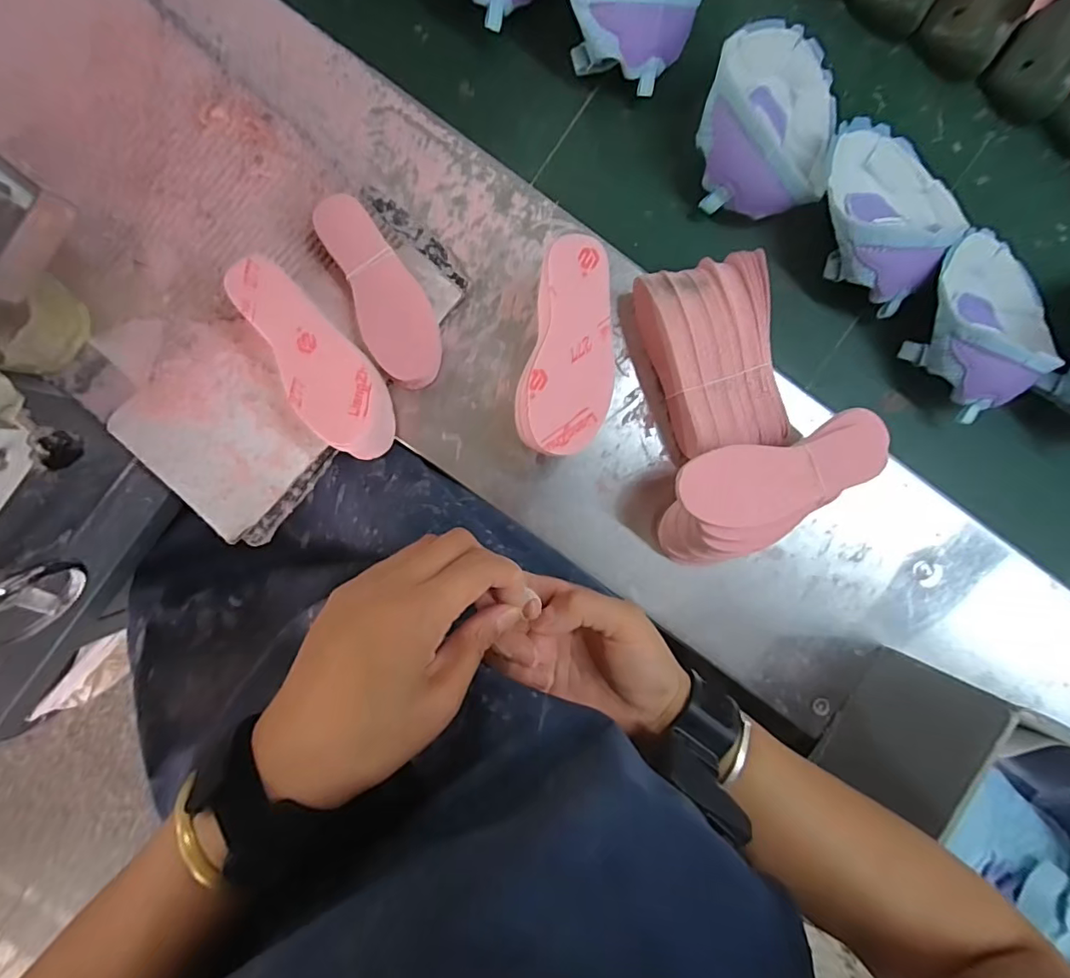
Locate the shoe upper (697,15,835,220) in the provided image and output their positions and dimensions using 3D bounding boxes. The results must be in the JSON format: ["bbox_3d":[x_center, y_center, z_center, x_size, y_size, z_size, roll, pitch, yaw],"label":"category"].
[{"bbox_3d":[0.195,-0.303,0.425,0.119,0.066,0.140,4,92,-2],"label":"shoe upper"}]

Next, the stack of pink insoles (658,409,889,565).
[{"bbox_3d":[0.182,0.003,0.414,0.160,0.088,0.090,-16,93,-1],"label":"stack of pink insoles"}]

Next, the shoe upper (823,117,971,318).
[{"bbox_3d":[0.288,-0.233,0.427,0.130,0.054,0.132,0,92,-1],"label":"shoe upper"}]

